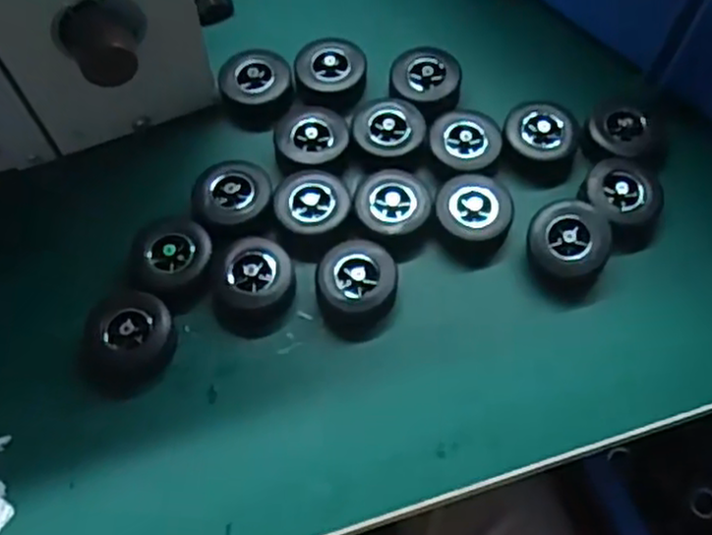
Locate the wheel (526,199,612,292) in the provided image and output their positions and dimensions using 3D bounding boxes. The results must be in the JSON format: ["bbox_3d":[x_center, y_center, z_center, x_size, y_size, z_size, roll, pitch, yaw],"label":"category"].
[{"bbox_3d":[0.098,-0.011,0.343,0.034,0.021,0.037,0,67,0],"label":"wheel"}]

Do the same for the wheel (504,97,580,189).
[{"bbox_3d":[0.094,-0.063,0.373,0.037,0.021,0.038,0,67,0],"label":"wheel"}]

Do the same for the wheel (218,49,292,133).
[{"bbox_3d":[-0.053,-0.095,0.390,0.037,0.019,0.040,0,67,0],"label":"wheel"}]

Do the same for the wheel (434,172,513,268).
[{"bbox_3d":[0.056,-0.024,0.353,0.036,0.018,0.041,15,67,6],"label":"wheel"}]

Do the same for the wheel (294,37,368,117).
[{"bbox_3d":[-0.013,-0.103,0.393,0.036,0.019,0.031,15,67,6],"label":"wheel"}]

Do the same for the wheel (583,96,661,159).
[{"bbox_3d":[0.134,-0.071,0.372,0.035,0.011,0.032,0,67,0],"label":"wheel"}]

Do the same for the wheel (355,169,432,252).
[{"bbox_3d":[0.018,-0.027,0.355,0.035,0.019,0.041,-4,67,-2],"label":"wheel"}]

